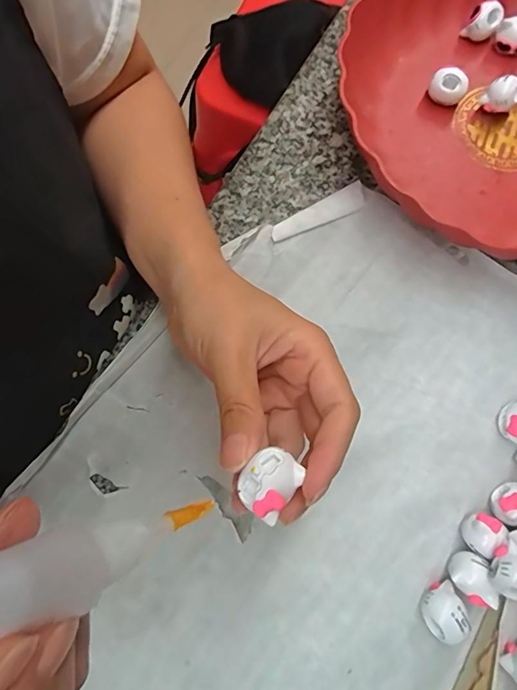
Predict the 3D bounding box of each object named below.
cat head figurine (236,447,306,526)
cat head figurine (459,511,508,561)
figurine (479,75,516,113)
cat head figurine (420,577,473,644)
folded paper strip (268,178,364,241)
[{"bbox_3d":[0.004,0.051,0.167,0.019,0.006,0.024,35,79,10],"label":"cat head figurine"},{"bbox_3d":[0.118,0.100,0.237,0.019,0.018,0.019,-43,78,-9],"label":"cat head figurine"},{"bbox_3d":[0.166,-0.169,0.307,0.021,0.022,0.020,0,75,2],"label":"figurine"},{"bbox_3d":[0.094,0.136,0.228,0.019,0.018,0.024,-15,75,-2],"label":"cat head figurine"},{"bbox_3d":[0.039,-0.086,0.294,0.067,0.004,0.017,-27,96,-7],"label":"folded paper strip"}]

